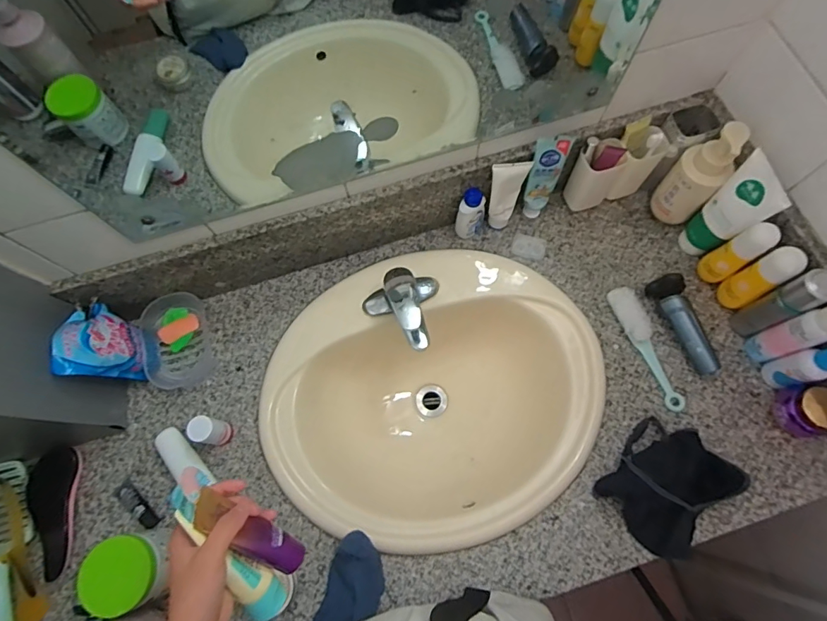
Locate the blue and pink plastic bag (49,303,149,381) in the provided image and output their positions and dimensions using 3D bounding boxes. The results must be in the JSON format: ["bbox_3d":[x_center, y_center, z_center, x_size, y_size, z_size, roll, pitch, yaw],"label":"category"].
[{"bbox_3d":[-0.437,0.045,0.655,0.039,0.151,0.113,-9,72,-1],"label":"blue and pink plastic bag"}]

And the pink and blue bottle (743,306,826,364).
[{"bbox_3d":[0.539,0.034,0.643,0.038,0.163,0.043,-14,72,-2],"label":"pink and blue bottle"}]

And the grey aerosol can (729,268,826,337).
[{"bbox_3d":[0.528,-0.009,0.659,0.046,0.161,0.046,-26,73,-6],"label":"grey aerosol can"}]

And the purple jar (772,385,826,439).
[{"bbox_3d":[0.554,0.143,0.648,0.059,0.066,0.064,-1,72,2],"label":"purple jar"}]

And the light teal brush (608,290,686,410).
[{"bbox_3d":[0.371,0.054,0.717,0.049,0.018,0.203,-19,72,-4],"label":"light teal brush"}]

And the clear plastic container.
[{"bbox_3d":[-0.375,0.050,0.730,0.093,0.054,0.139,-15,72,-3],"label":"clear plastic container"}]

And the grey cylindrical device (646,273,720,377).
[{"bbox_3d":[0.420,0.022,0.712,0.055,0.044,0.160,-15,72,-2],"label":"grey cylindrical device"}]

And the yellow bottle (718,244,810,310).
[{"bbox_3d":[0.506,-0.043,0.680,0.036,0.150,0.043,-37,74,-9],"label":"yellow bottle"}]

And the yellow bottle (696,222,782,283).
[{"bbox_3d":[0.485,-0.082,0.696,0.033,0.148,0.042,-31,74,-8],"label":"yellow bottle"}]

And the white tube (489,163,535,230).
[{"bbox_3d":[0.152,-0.181,0.737,0.058,0.149,0.028,-10,72,-1],"label":"white tube"}]

